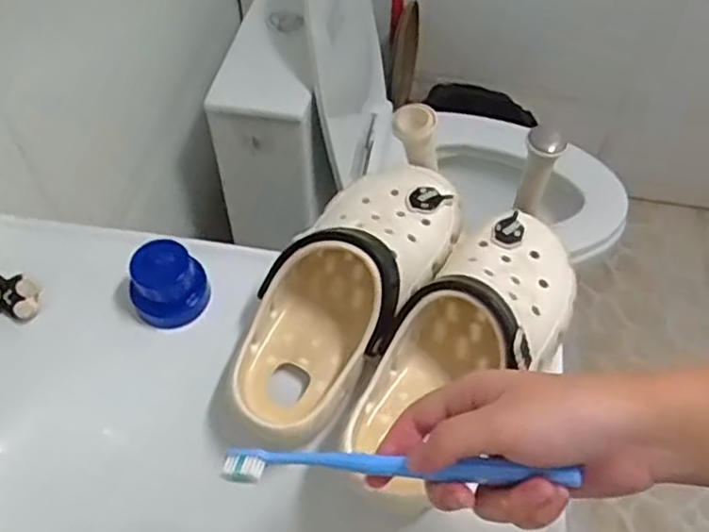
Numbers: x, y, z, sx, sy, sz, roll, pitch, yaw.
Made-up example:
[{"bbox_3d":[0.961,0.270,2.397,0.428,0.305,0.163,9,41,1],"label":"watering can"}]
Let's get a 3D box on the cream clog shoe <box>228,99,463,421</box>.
[{"bbox_3d":[0.002,-0.003,0.518,0.096,0.079,0.261,31,79,20],"label":"cream clog shoe"}]

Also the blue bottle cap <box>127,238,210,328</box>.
[{"bbox_3d":[-0.145,0.013,0.538,0.048,0.050,0.055,24,57,16],"label":"blue bottle cap"}]

